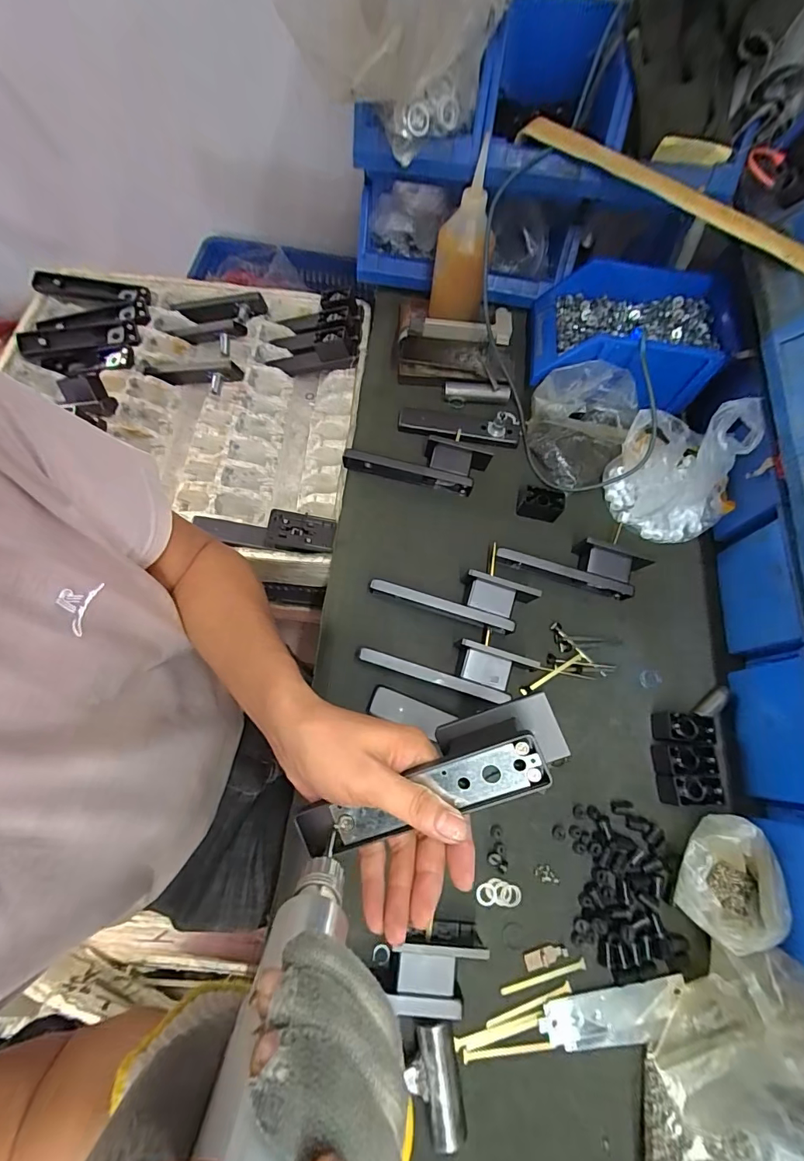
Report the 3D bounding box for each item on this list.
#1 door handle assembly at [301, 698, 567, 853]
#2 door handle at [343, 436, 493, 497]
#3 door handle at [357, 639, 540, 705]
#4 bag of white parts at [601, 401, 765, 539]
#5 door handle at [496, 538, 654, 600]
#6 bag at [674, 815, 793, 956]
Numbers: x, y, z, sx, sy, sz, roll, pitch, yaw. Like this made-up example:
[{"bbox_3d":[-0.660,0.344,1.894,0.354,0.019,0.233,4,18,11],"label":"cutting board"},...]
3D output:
[{"bbox_3d":[0.018,0.133,0.287,0.188,0.056,0.054,-25,71,-1],"label":"door handle assembly"},{"bbox_3d":[0.021,-0.157,0.570,0.181,0.040,0.061,11,69,2],"label":"door handle"},{"bbox_3d":[0.048,0.090,0.474,0.175,0.041,0.054,16,69,3],"label":"door handle"},{"bbox_3d":[0.345,-0.140,0.522,0.148,0.164,0.123,22,69,6],"label":"bag of white parts"},{"bbox_3d":[0.206,-0.026,0.531,0.177,0.034,0.058,16,69,4],"label":"door handle"},{"bbox_3d":[0.309,0.281,0.411,0.082,0.044,0.104,19,69,4],"label":"bag"}]

